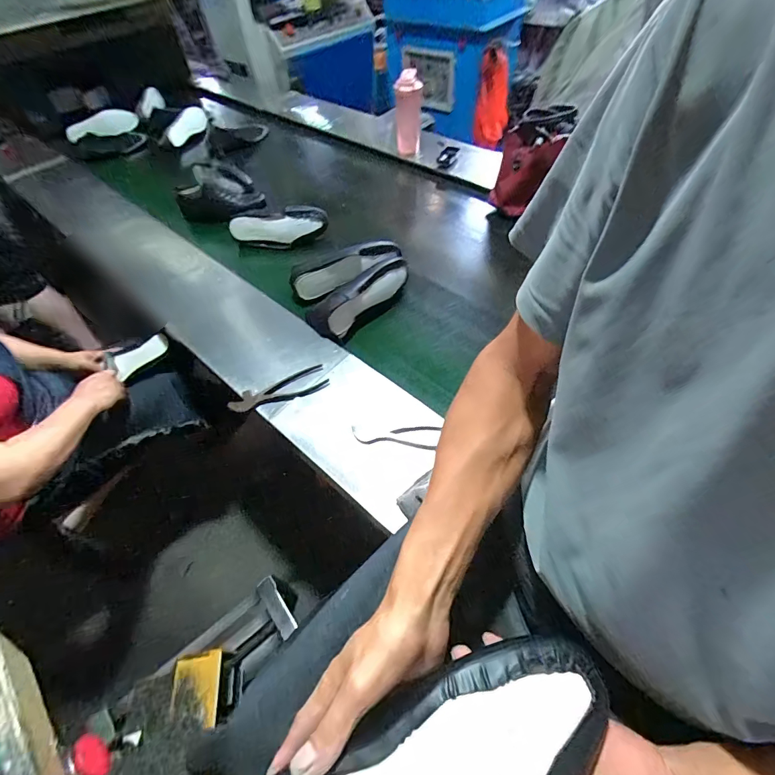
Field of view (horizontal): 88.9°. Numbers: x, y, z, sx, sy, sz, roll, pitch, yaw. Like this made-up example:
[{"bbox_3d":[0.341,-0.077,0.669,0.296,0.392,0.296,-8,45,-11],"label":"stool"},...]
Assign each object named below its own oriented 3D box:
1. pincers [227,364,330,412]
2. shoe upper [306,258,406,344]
[{"bbox_3d":[-0.214,0.006,0.786,0.190,0.016,0.058,-21,54,-12],"label":"pincers"},{"bbox_3d":[-0.061,-0.220,0.921,0.100,0.086,0.272,35,62,27],"label":"shoe upper"}]

